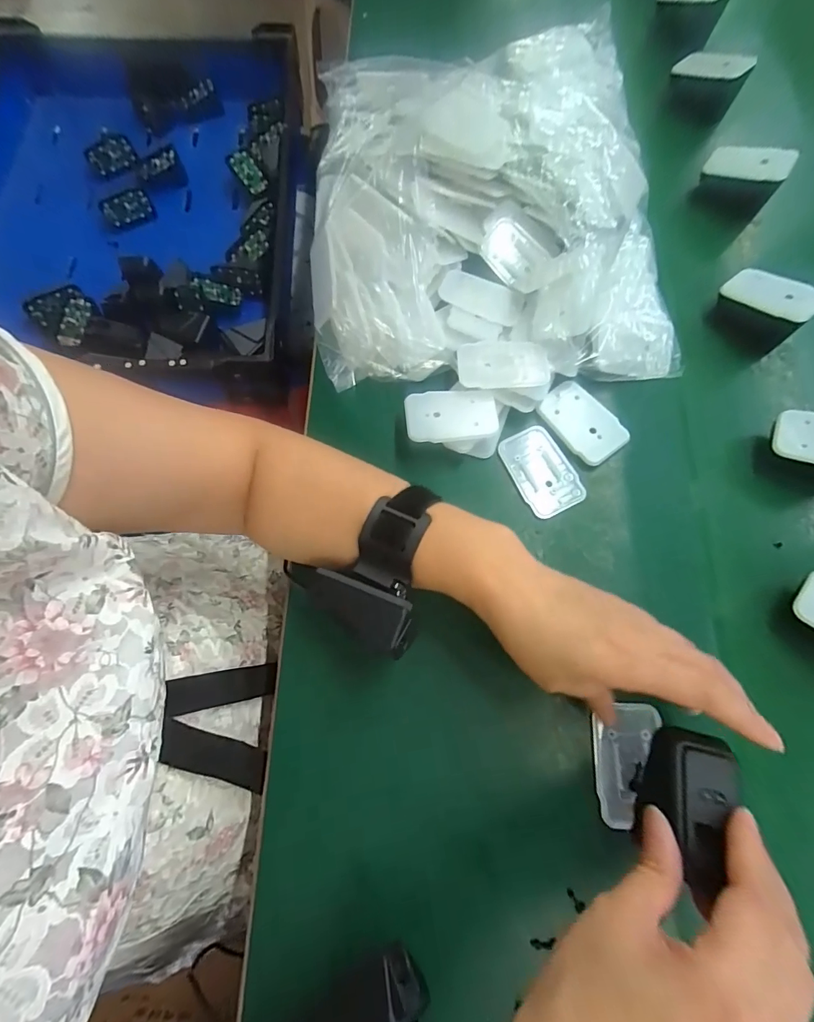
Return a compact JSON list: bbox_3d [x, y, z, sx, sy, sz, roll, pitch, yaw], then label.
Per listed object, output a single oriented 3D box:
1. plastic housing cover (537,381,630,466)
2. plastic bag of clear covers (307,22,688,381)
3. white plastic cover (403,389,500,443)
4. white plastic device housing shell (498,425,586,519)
[{"bbox_3d":[0.135,-0.068,0.335,0.041,0.011,0.066,-37,77,-11],"label":"plastic housing cover"},{"bbox_3d":[0.064,-0.252,0.364,0.283,0.079,0.313,-2,73,-1],"label":"plastic bag of clear covers"},{"bbox_3d":[0.034,-0.072,0.325,0.069,0.004,0.041,-5,73,-2],"label":"white plastic cover"},{"bbox_3d":[0.102,-0.030,0.331,0.044,0.006,0.068,-26,75,-8],"label":"white plastic device housing shell"}]

